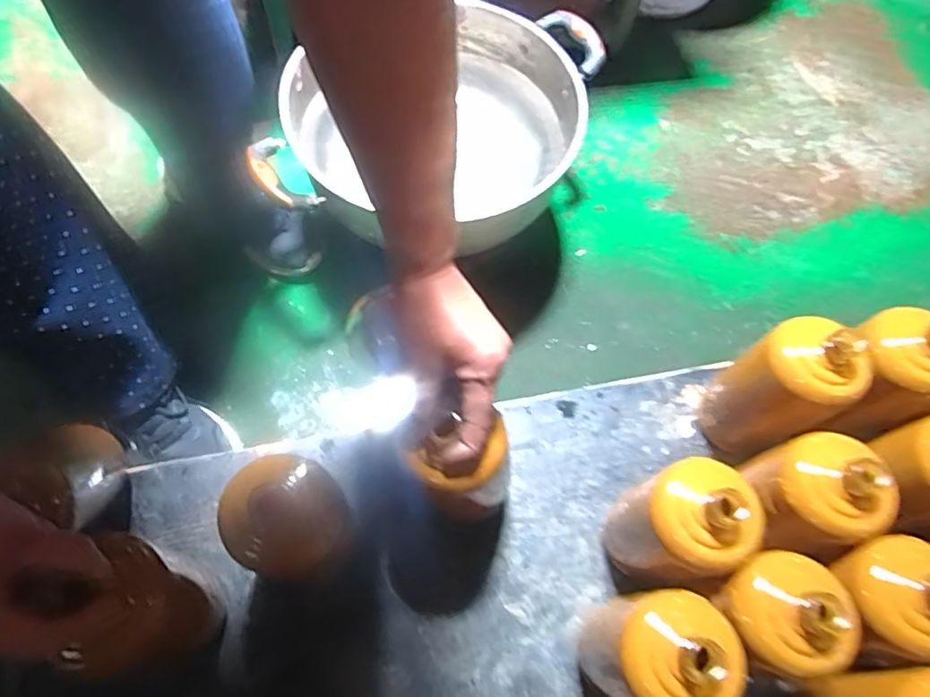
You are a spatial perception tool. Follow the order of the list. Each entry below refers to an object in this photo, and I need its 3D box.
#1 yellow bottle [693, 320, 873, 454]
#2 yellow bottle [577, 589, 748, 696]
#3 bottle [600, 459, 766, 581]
[{"bbox_3d":[0.282,0.036,0.555,0.069,0.190,0.084,-28,70,-16],"label":"yellow bottle"},{"bbox_3d":[0.138,0.226,0.457,0.071,0.187,0.077,2,65,-5],"label":"yellow bottle"},{"bbox_3d":[0.165,0.143,0.498,0.064,0.182,0.086,-14,67,-10],"label":"bottle"}]

